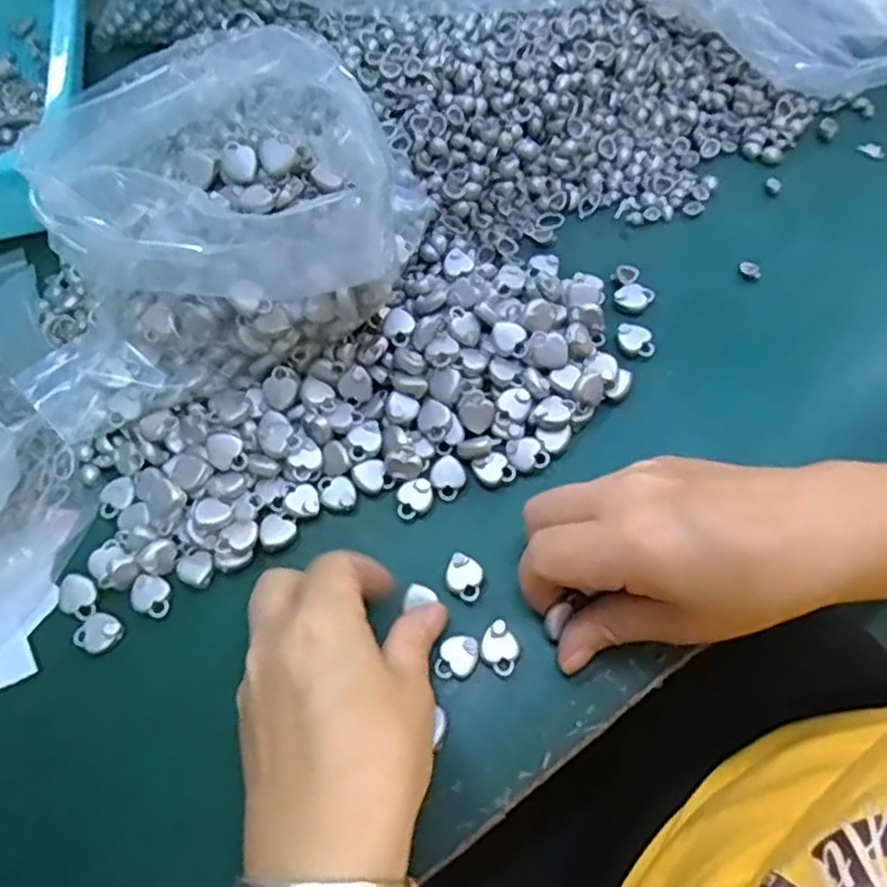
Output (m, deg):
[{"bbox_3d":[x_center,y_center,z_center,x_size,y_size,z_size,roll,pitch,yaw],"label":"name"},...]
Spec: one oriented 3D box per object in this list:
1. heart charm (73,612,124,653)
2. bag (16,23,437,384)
[{"bbox_3d":[-0.150,0.082,0.313,0.018,0.006,0.017,-1,64,3],"label":"heart charm"},{"bbox_3d":[-0.088,-0.118,0.345,0.148,0.078,0.185,30,70,15],"label":"bag"}]

